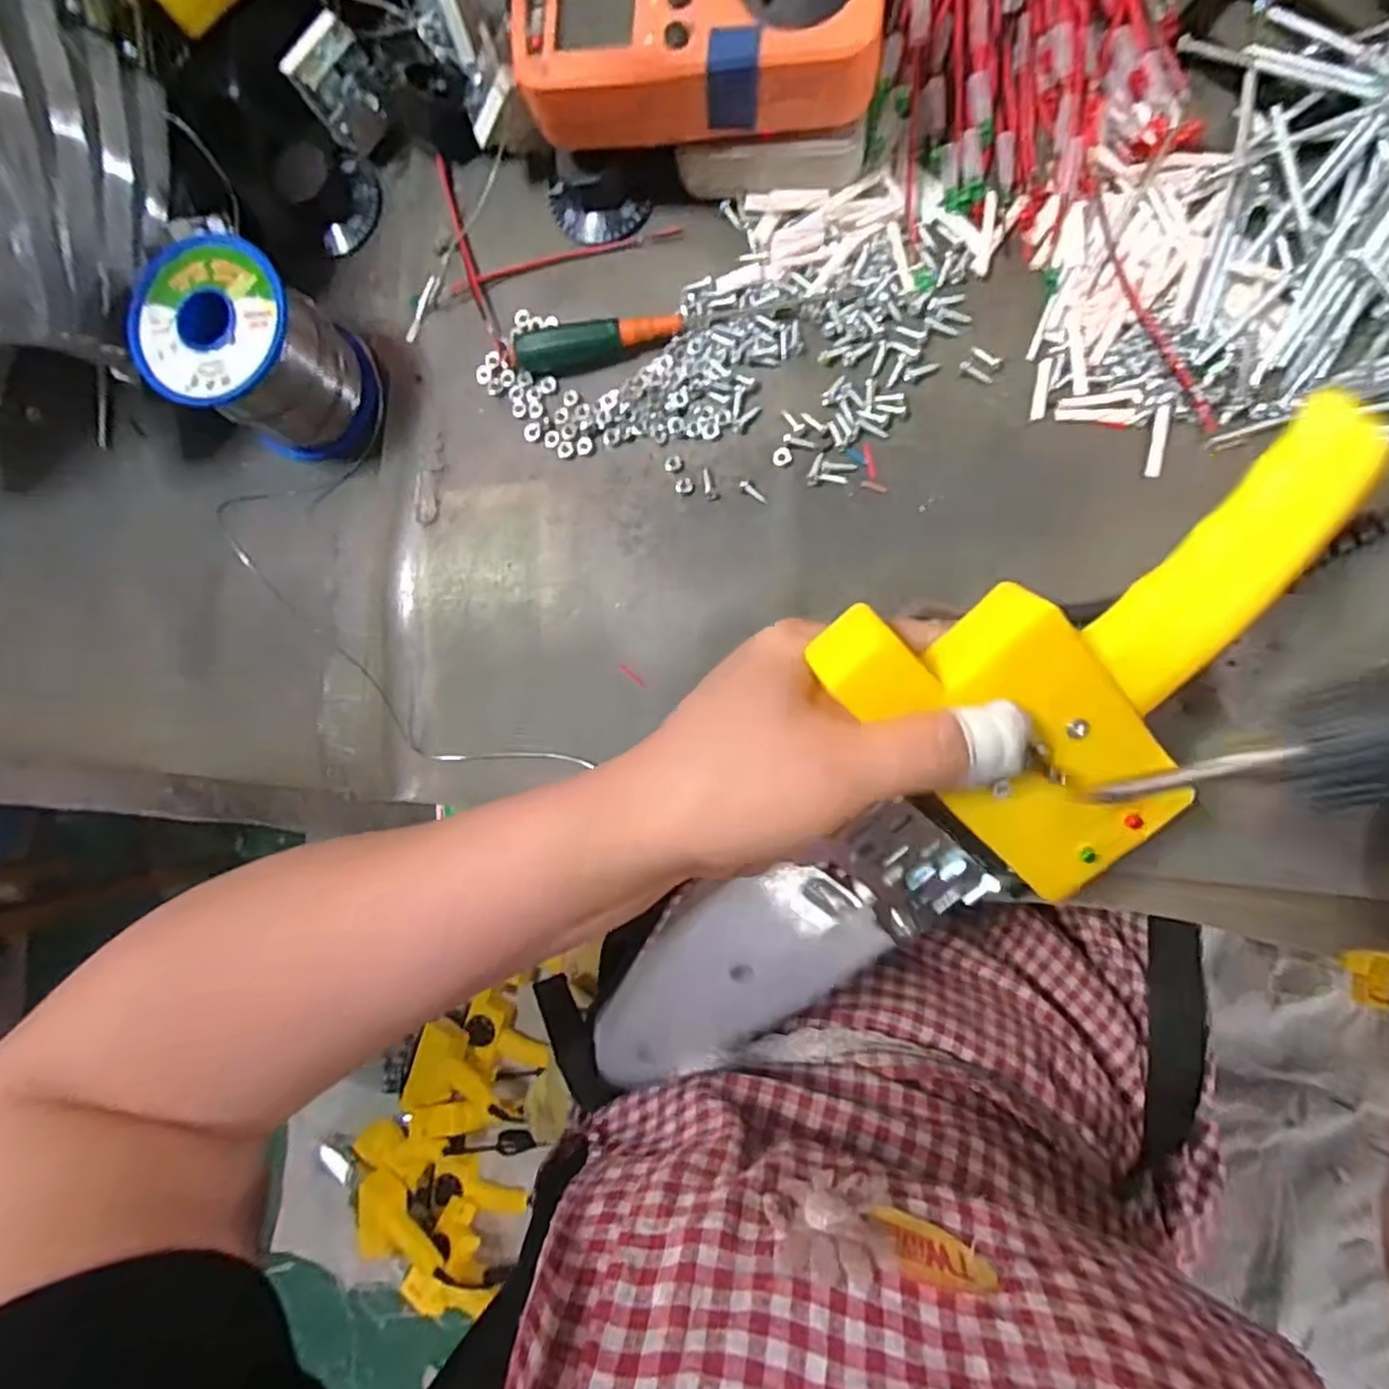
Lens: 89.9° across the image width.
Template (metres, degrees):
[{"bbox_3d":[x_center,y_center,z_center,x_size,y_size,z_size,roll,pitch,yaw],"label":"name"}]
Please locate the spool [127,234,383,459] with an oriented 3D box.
[{"bbox_3d":[-0.182,-0.142,0.295,0.064,0.062,0.063,0,89,9],"label":"spool"}]

